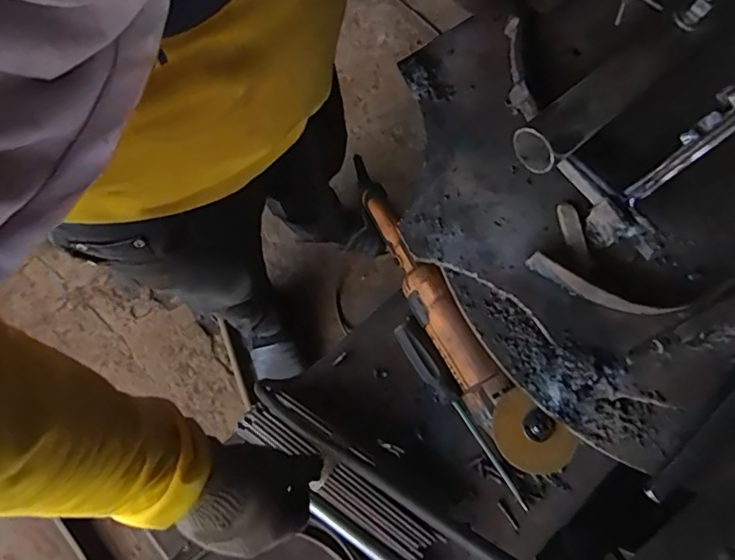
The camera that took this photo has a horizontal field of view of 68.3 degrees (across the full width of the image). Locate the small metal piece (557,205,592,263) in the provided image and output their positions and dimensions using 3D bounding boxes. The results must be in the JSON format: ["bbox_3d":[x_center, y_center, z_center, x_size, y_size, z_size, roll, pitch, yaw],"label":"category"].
[{"bbox_3d":[0.137,-0.031,0.360,0.013,0.004,0.043,-12,73,-5],"label":"small metal piece"}]

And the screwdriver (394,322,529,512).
[{"bbox_3d":[0.103,0.155,0.622,0.024,0.029,0.240,-31,76,-11],"label":"screwdriver"}]

